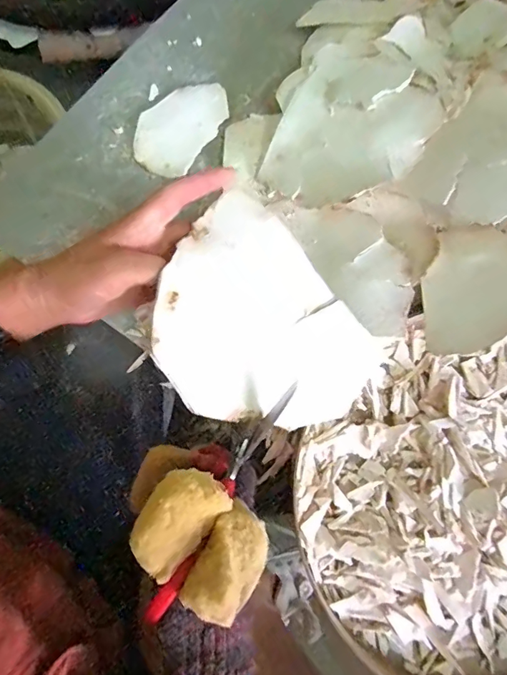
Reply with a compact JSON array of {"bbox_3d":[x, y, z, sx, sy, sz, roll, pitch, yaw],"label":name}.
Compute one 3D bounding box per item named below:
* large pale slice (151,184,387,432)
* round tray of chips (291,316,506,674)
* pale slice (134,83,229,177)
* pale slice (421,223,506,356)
[{"bbox_3d":[0.002,-0.006,0.314,0.135,0.010,0.173,-40,94,-19],"label":"large pale slice"},{"bbox_3d":[0.189,0.129,0.361,0.311,0.044,0.294,0,73,1],"label":"round tray of chips"},{"bbox_3d":[-0.079,-0.225,0.466,0.073,0.009,0.116,35,78,5],"label":"pale slice"},{"bbox_3d":[0.186,-0.039,0.359,0.086,0.005,0.130,21,66,22],"label":"pale slice"}]

